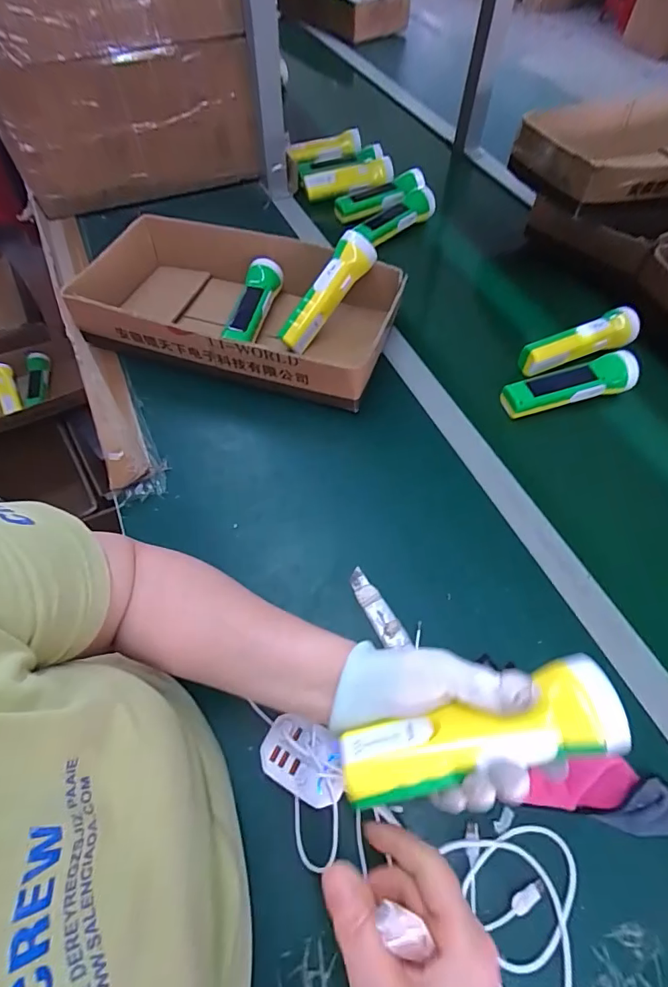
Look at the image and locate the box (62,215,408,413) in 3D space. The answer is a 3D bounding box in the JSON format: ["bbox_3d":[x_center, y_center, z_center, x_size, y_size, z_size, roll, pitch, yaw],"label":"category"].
[{"bbox_3d":[-0.162,-0.272,0.646,0.492,0.102,0.227,16,60,11],"label":"box"}]

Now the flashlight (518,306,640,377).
[{"bbox_3d":[0.342,-0.211,0.637,0.180,0.040,0.036,-18,60,-10],"label":"flashlight"}]

